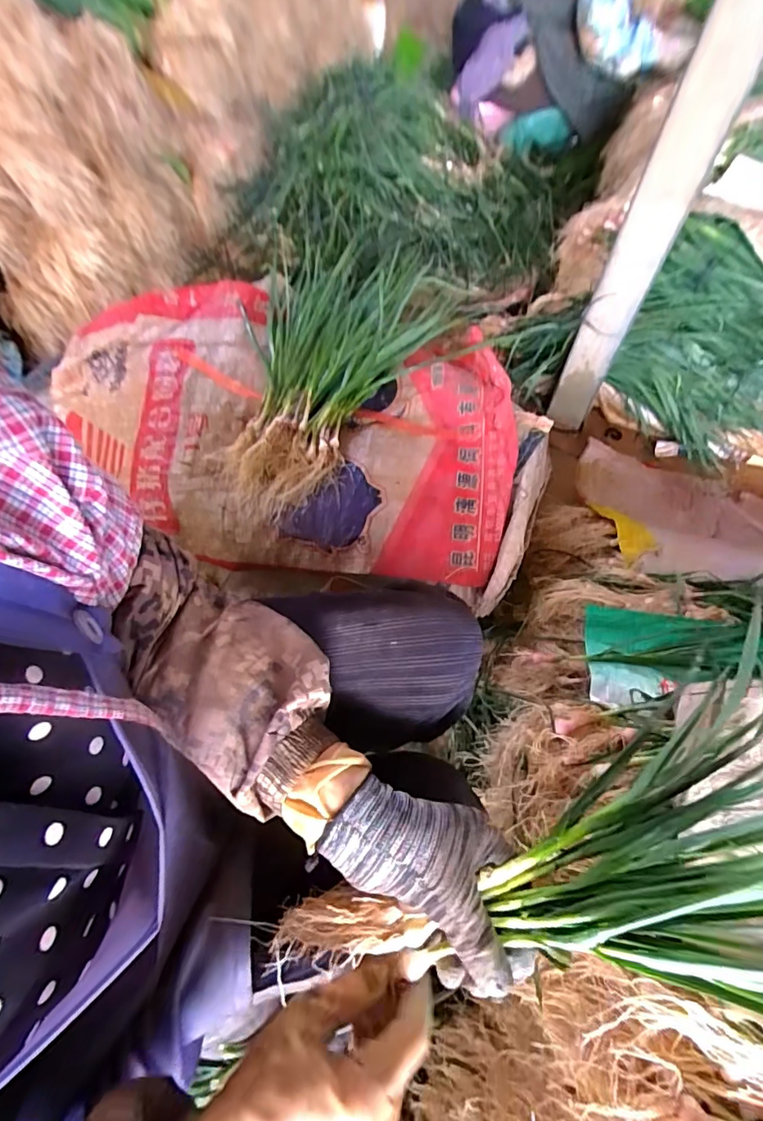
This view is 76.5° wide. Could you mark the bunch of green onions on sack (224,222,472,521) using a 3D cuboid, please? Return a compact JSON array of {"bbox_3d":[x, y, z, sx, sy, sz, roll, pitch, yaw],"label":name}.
[{"bbox_3d":[-0.128,-0.378,0.882,0.326,0.117,0.597,30,67,15],"label":"bunch of green onions on sack"}]

